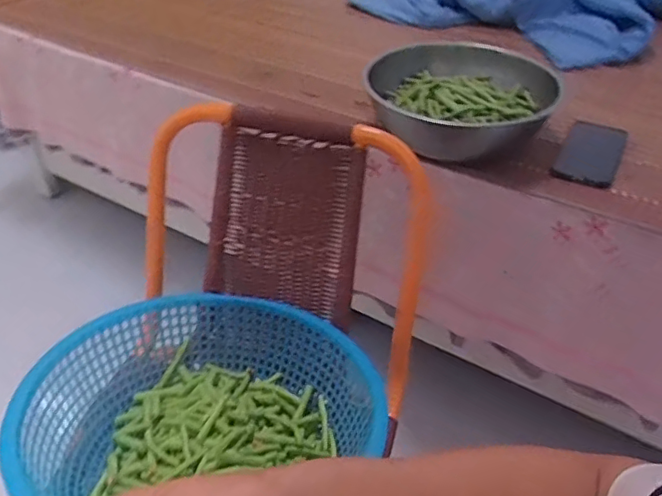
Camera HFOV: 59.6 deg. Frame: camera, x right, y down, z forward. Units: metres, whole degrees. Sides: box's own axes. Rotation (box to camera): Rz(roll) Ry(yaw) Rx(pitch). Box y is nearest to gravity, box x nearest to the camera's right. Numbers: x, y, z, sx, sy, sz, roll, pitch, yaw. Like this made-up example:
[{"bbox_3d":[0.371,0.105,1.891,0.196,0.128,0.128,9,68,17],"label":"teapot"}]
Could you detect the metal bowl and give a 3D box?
[{"bbox_3d":[0.175,-0.222,0.834,0.267,0.074,0.271,1,39,0],"label":"metal bowl"}]

